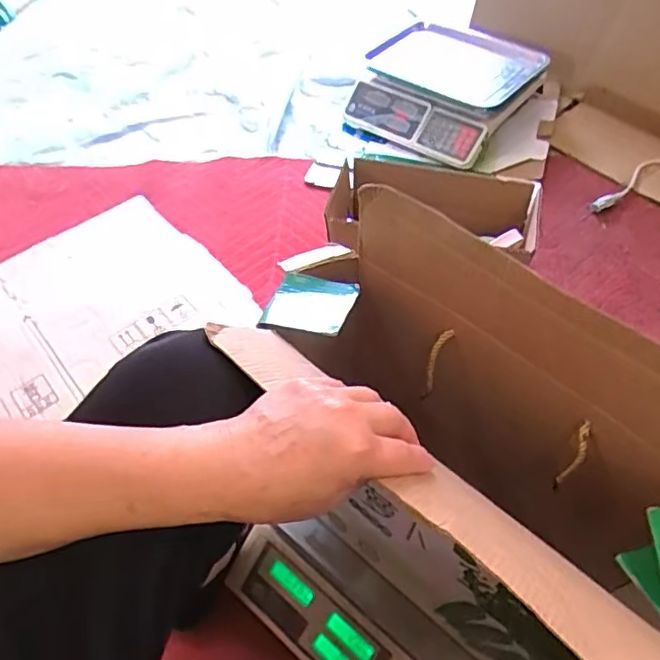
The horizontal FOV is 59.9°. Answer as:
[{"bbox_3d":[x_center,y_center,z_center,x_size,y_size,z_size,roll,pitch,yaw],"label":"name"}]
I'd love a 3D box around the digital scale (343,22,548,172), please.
[{"bbox_3d":[0.250,-0.528,1.238,0.338,0.125,0.339,35,61,27],"label":"digital scale"}]

